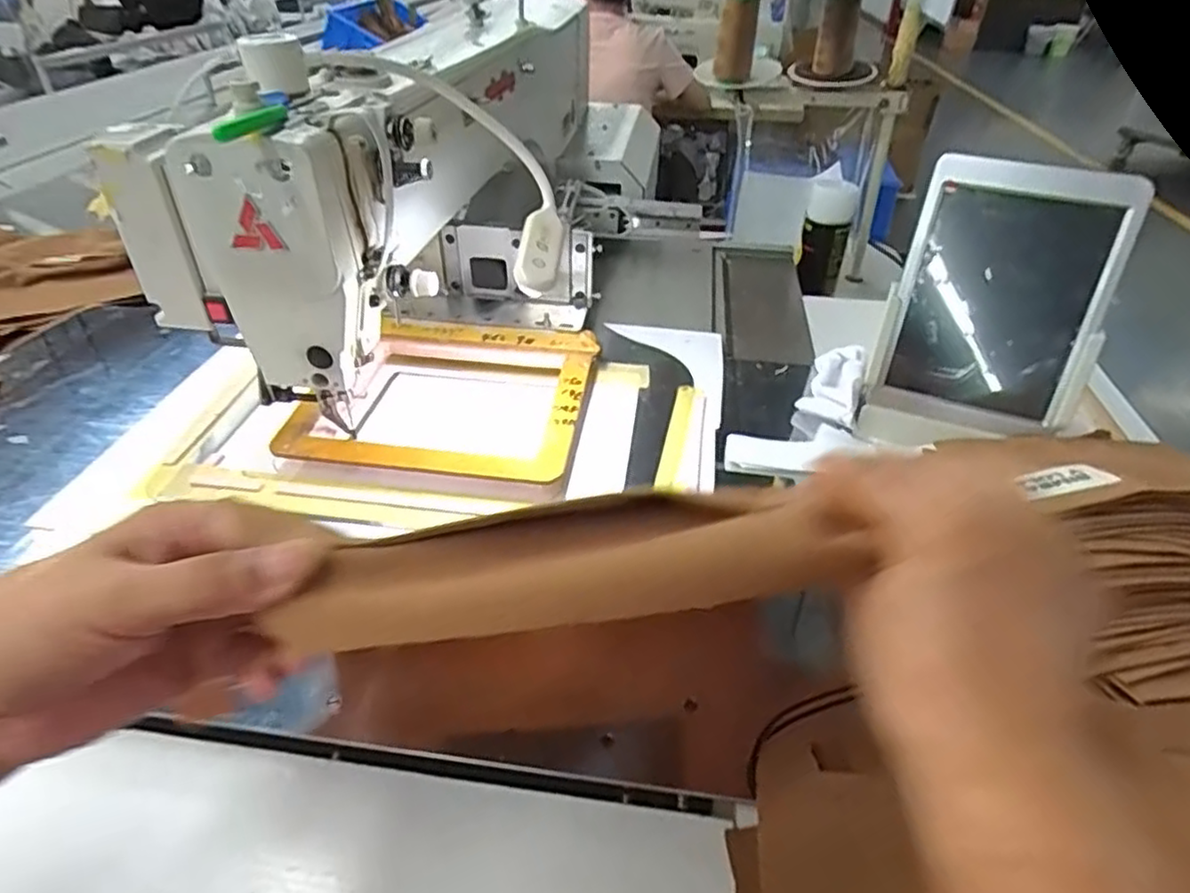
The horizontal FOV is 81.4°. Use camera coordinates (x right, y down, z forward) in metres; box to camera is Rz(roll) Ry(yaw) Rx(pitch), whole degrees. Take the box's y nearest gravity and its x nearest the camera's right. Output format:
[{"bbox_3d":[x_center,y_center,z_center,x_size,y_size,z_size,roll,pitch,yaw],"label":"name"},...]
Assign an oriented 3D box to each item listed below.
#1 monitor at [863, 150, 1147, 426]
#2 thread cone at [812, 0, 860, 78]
[{"bbox_3d":[0.316,-0.113,0.546,0.148,0.201,0.014,14,24,20],"label":"monitor"},{"bbox_3d":[0.327,-0.555,0.941,0.053,0.123,0.053,11,38,11],"label":"thread cone"}]

